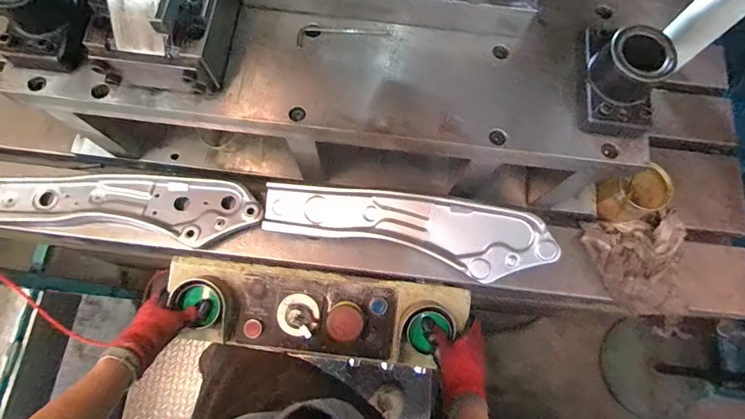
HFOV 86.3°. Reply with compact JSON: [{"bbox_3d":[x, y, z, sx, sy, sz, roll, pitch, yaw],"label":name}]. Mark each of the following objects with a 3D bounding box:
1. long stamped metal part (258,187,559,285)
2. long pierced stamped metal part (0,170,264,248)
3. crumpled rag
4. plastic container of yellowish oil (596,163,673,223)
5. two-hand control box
[{"bbox_3d":[0.049,0.033,0.595,0.440,0.043,0.112,8,74,1],"label":"long stamped metal part"},{"bbox_3d":[-0.392,-0.013,0.655,0.414,0.031,0.116,7,74,0],"label":"long pierced stamped metal part"},{"bbox_3d":[0.449,0.092,0.655,0.180,0.042,0.166,-5,74,-3],"label":"crumpled rag"},{"bbox_3d":[0.425,-0.020,0.648,0.097,0.072,0.074,-11,74,-19],"label":"plastic container of yellowish oil"},{"bbox_3d":[-0.087,0.170,0.650,0.475,0.070,0.126,6,74,0],"label":"two-hand control box"}]

